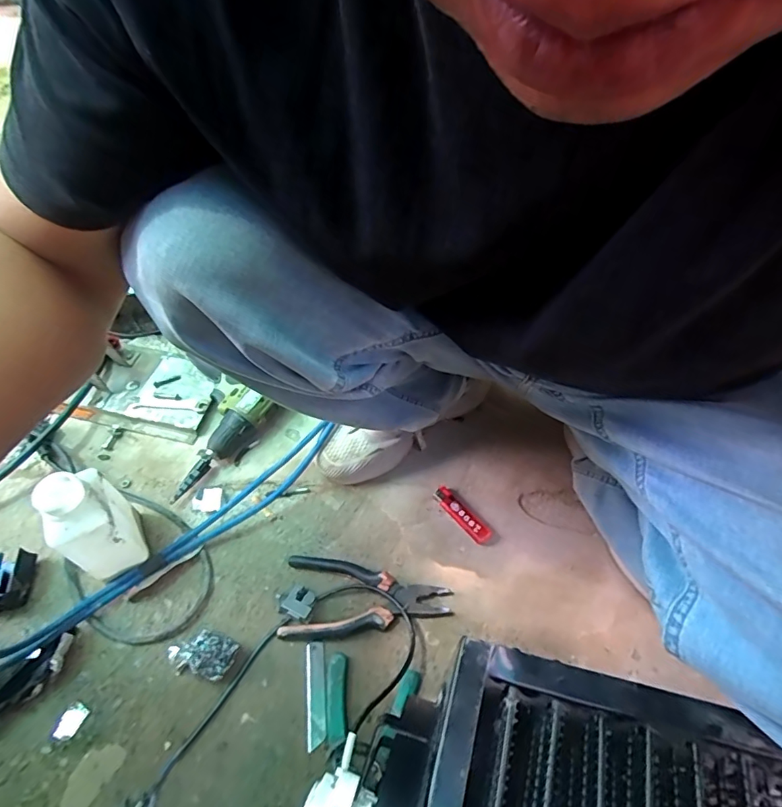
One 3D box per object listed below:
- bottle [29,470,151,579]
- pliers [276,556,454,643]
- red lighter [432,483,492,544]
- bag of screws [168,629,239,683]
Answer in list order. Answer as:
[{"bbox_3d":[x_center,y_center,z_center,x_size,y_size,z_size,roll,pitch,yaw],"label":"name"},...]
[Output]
[{"bbox_3d":[-0.334,0.135,0.540,0.068,0.138,0.082,-24,53,-17],"label":"bottle"},{"bbox_3d":[-0.028,0.225,0.548,0.188,0.020,0.090,0,50,2],"label":"pliers"},{"bbox_3d":[0.091,0.142,0.615,0.028,0.013,0.093,-31,56,-22],"label":"red lighter"},{"bbox_3d":[-0.204,0.268,0.511,0.072,0.031,0.044,16,53,15],"label":"bag of screws"}]

